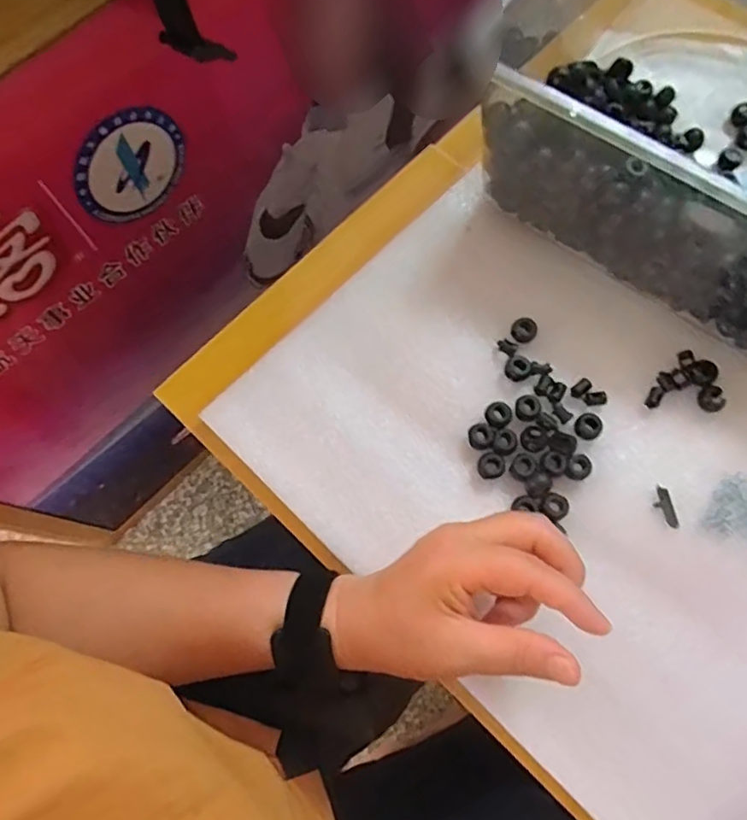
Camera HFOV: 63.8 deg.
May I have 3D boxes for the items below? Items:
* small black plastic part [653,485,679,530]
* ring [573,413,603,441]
[{"bbox_3d":[0.189,0.063,0.388,0.011,0.004,0.028,-11,74,-3],"label":"small black plastic part"},{"bbox_3d":[0.144,0.011,0.399,0.020,0.009,0.018,-33,76,-9],"label":"ring"}]

